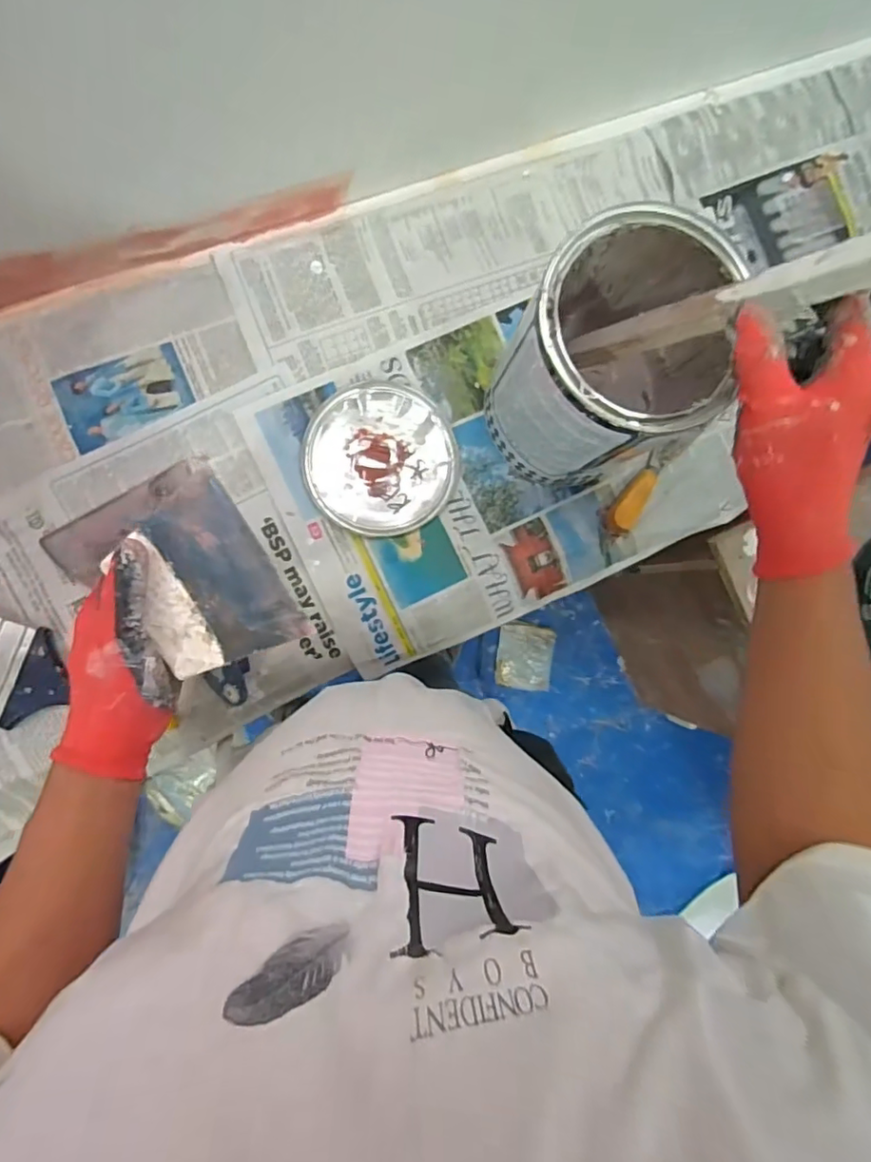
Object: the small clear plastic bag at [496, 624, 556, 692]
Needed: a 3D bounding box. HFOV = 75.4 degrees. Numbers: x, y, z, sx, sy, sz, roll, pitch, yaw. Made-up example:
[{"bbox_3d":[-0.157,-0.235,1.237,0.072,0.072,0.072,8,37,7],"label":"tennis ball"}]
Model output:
[{"bbox_3d":[0.234,0.200,1.469,0.147,0.019,0.163,7,87,-6],"label":"small clear plastic bag"}]

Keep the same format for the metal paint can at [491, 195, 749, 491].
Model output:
[{"bbox_3d":[0.144,-0.184,0.493,0.165,0.205,0.165,0,88,-6],"label":"metal paint can"}]

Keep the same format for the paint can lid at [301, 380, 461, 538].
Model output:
[{"bbox_3d":[-0.054,-0.123,0.569,0.154,0.007,0.148,0,88,-6],"label":"paint can lid"}]

